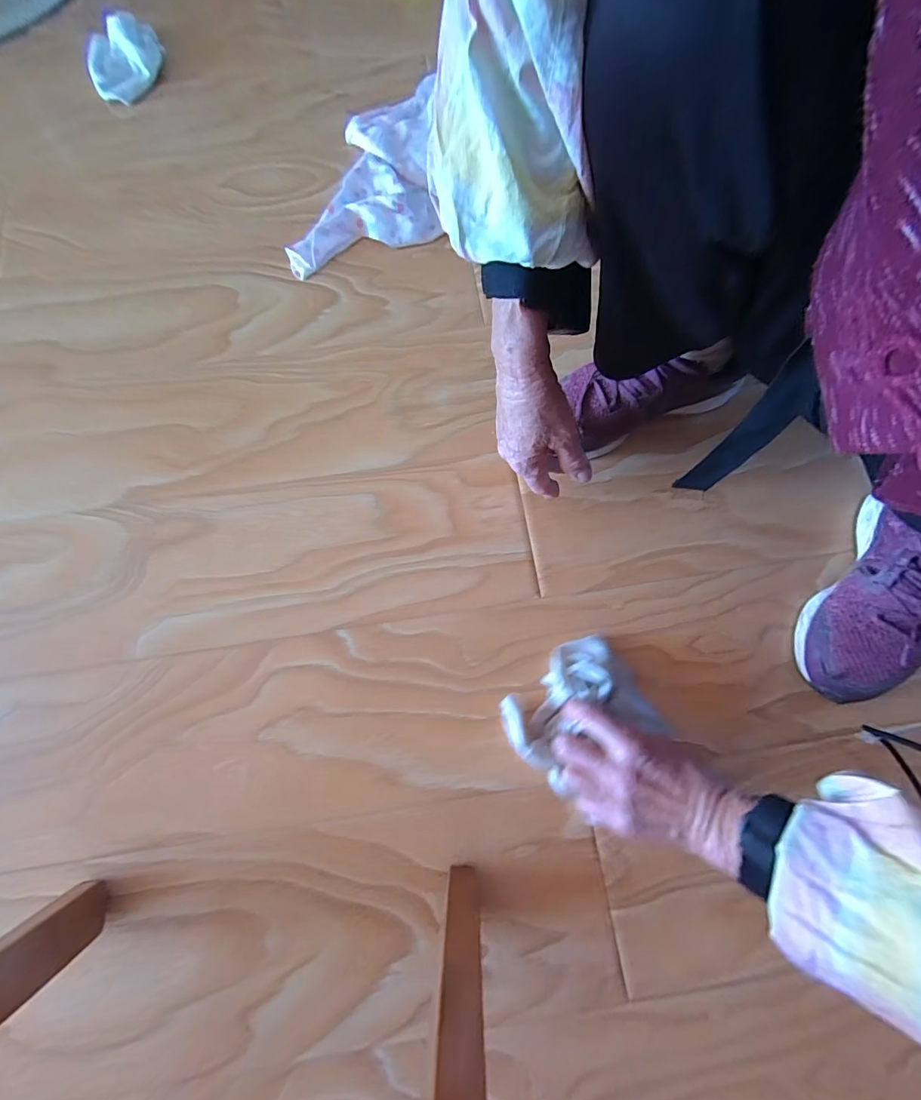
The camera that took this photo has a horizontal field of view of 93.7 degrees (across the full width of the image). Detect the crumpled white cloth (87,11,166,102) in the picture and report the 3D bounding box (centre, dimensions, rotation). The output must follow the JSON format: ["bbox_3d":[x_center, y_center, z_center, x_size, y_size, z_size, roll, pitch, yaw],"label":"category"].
[{"bbox_3d":[-0.494,-0.725,0.634,0.110,0.035,0.123,-29,76,-7],"label":"crumpled white cloth"}]

